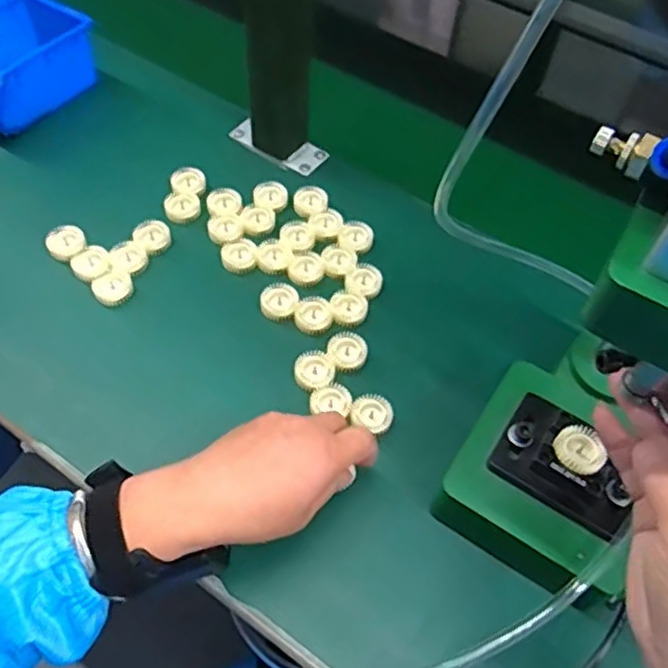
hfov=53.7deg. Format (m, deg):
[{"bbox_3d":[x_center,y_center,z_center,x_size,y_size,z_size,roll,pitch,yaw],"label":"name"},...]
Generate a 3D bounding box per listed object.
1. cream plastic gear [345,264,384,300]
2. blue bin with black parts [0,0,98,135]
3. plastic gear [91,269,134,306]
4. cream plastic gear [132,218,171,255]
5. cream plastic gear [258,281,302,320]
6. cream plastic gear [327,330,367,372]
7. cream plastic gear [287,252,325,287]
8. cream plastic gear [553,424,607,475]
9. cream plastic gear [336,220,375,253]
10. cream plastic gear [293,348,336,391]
[{"bbox_3d":[0.026,-0.045,0.569,0.030,0.008,0.031,2,56,-2],"label":"cream plastic gear"},{"bbox_3d":[-0.328,-0.275,0.666,0.115,0.064,0.142,28,59,15],"label":"blue bin with black parts"},{"bbox_3d":[-0.186,-0.039,0.554,0.031,0.015,0.026,-22,60,-17],"label":"plastic gear"},{"bbox_3d":[-0.161,-0.086,0.585,0.029,0.012,0.032,32,60,17],"label":"cream plastic gear"},{"bbox_3d":[-0.047,-0.027,0.555,0.032,0.012,0.030,2,56,-2],"label":"cream plastic gear"},{"bbox_3d":[0.011,0.014,0.529,0.031,0.009,0.032,2,56,-2],"label":"cream plastic gear"},{"bbox_3d":[-0.024,-0.056,0.576,0.031,0.010,0.029,-4,56,-6],"label":"cream plastic gear"},{"bbox_3d":[0.159,0.076,0.427,0.029,0.011,0.031,2,56,-2],"label":"cream plastic gear"},{"bbox_3d":[0.020,-0.087,0.596,0.030,0.009,0.032,2,56,-2],"label":"cream plastic gear"},{"bbox_3d":[-0.016,0.028,0.515,0.031,0.007,0.030,2,56,-2],"label":"cream plastic gear"}]

